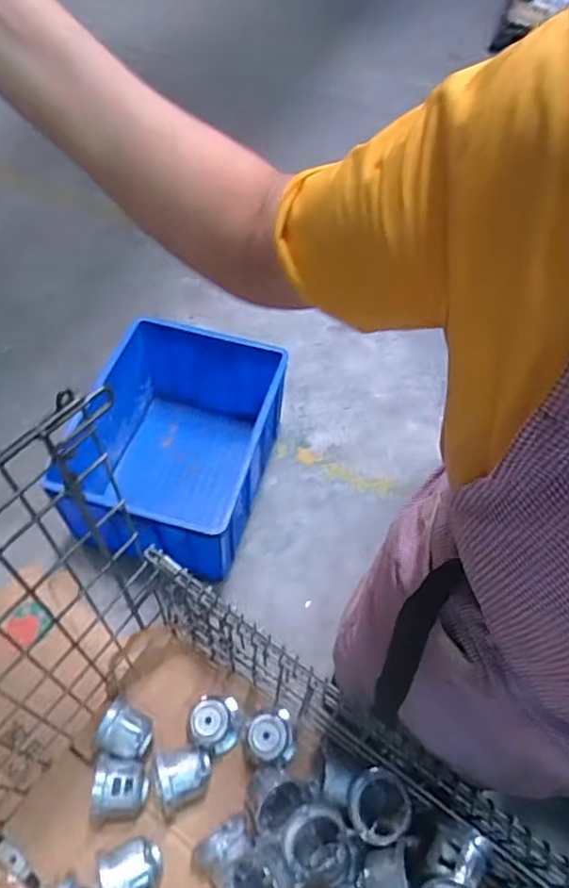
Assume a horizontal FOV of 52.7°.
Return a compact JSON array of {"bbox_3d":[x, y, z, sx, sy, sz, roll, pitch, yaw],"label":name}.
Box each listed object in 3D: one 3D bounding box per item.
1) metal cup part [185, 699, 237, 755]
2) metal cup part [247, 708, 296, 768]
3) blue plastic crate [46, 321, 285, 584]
[{"bbox_3d":[-0.122,0.466,0.949,0.085,0.067,0.080,2,57,-2],"label":"metal cup part"},{"bbox_3d":[-0.022,0.476,0.935,0.082,0.074,0.082,-12,58,-11],"label":"metal cup part"},{"bbox_3d":[-0.260,-0.001,1.411,0.423,0.291,0.593,13,57,5],"label":"blue plastic crate"}]

